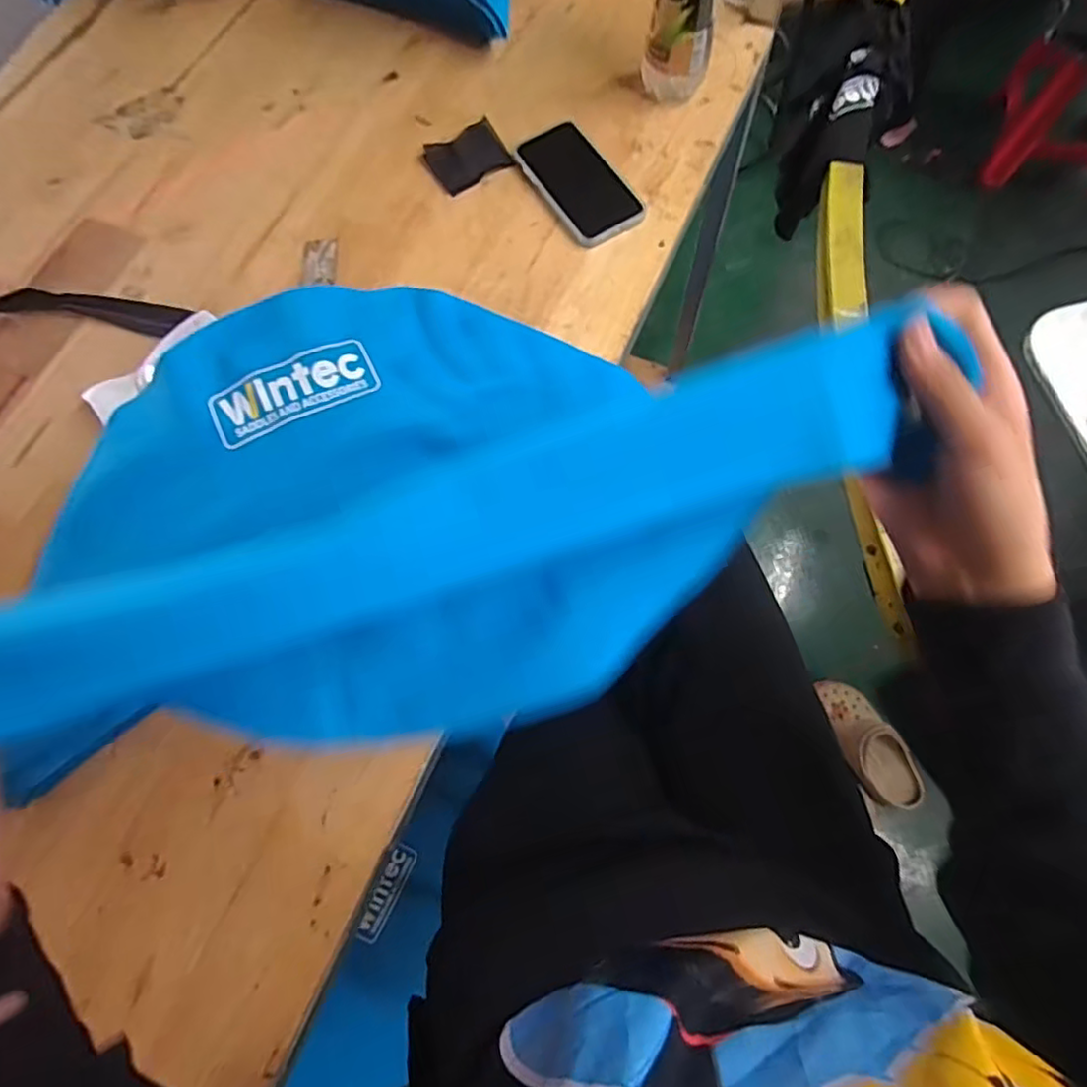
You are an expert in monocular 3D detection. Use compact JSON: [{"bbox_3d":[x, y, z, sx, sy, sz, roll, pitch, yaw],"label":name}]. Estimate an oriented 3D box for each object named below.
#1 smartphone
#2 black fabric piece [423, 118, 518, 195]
[{"bbox_3d":[0.034,-0.351,0.590,0.072,0.011,0.139,-30,73,-8],"label":"smartphone"},{"bbox_3d":[-0.077,-0.393,0.613,0.075,0.009,0.070,-26,73,-7],"label":"black fabric piece"}]

